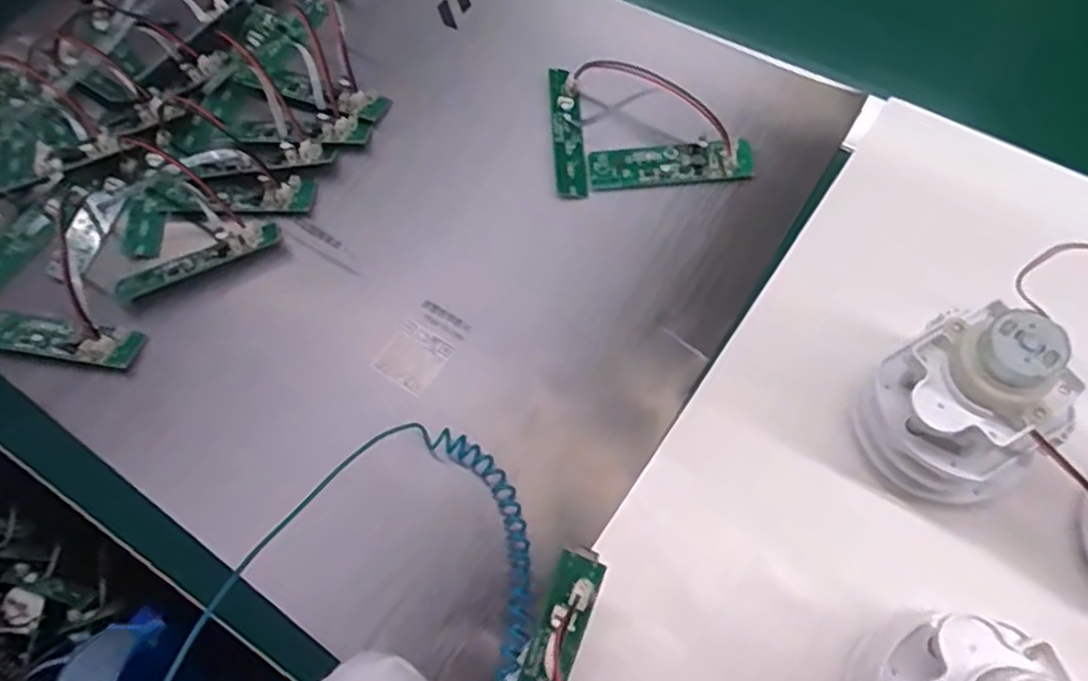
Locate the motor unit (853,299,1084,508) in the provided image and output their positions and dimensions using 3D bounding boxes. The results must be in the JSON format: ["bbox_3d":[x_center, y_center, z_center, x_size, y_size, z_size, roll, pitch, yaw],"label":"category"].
[{"bbox_3d":[0.158,0.026,0.269,0.060,0.087,0.065,-31,68,-10],"label":"motor unit"}]

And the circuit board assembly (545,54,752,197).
[{"bbox_3d":[0.052,-0.119,0.375,0.098,0.032,0.079,-7,66,1],"label":"circuit board assembly"}]

